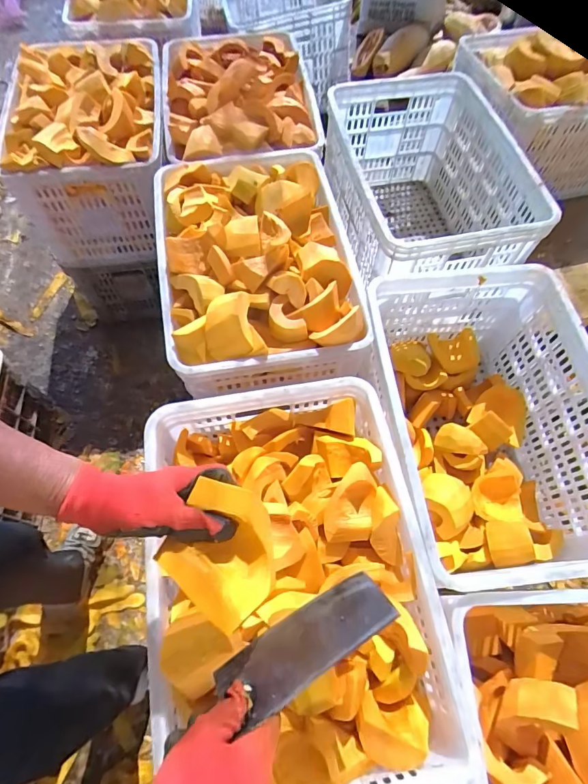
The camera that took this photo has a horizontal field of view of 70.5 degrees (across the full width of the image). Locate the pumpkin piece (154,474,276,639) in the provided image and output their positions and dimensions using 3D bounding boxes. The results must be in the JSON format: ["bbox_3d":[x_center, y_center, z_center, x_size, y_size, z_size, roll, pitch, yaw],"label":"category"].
[{"bbox_3d":[-0.067,0.143,0.386,0.118,0.042,0.101,39,71,15],"label":"pumpkin piece"}]

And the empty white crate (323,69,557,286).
[{"bbox_3d":[0.275,-0.438,0.959,0.326,0.282,0.492,-11,67,-6],"label":"empty white crate"}]

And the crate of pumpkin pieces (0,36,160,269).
[{"bbox_3d":[-0.501,-0.639,1.084,0.354,0.290,0.506,-11,67,-6],"label":"crate of pumpkin pieces"}]

